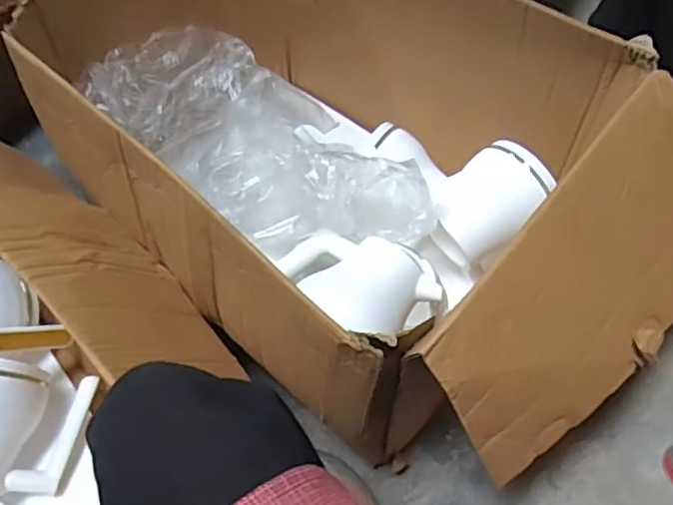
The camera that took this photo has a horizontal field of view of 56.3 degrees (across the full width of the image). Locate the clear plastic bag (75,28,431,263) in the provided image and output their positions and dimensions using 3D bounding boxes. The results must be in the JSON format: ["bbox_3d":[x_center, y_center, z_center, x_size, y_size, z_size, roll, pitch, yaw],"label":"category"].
[{"bbox_3d":[-0.104,-0.150,0.821,0.224,0.097,0.474,-39,64,-24],"label":"clear plastic bag"}]

